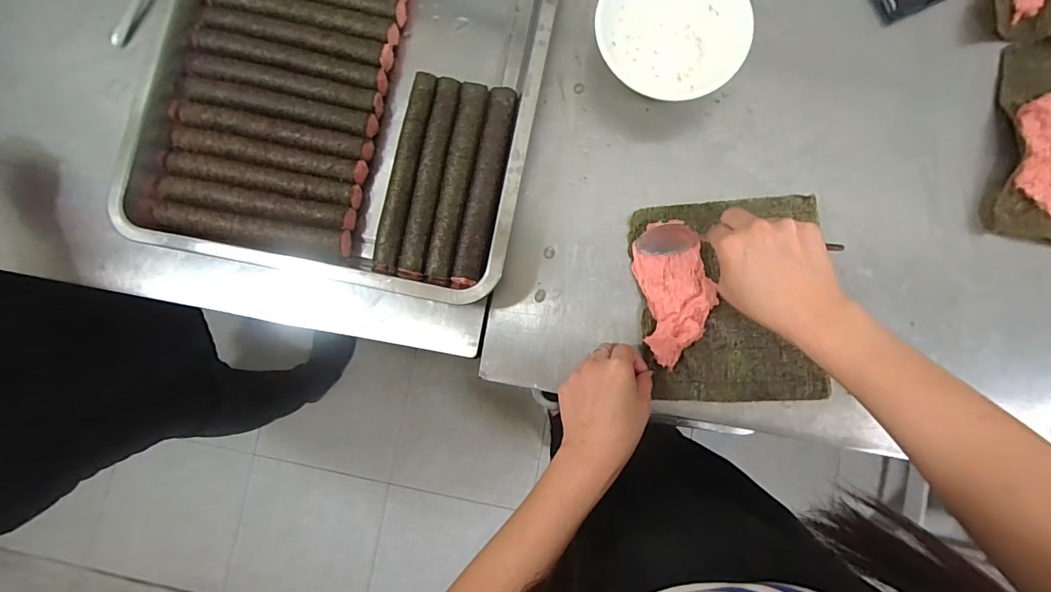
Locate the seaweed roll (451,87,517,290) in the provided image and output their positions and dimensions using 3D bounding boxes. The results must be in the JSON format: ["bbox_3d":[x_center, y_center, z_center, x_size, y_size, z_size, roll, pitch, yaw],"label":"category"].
[{"bbox_3d":[-0.039,-0.108,0.449,0.029,0.025,0.202,10,86,4],"label":"seaweed roll"}]

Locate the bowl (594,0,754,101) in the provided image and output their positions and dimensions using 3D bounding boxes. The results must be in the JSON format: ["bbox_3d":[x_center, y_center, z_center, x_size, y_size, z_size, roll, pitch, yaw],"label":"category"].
[{"bbox_3d":[0.144,-0.261,0.443,0.147,0.049,0.133,25,87,4],"label":"bowl"}]

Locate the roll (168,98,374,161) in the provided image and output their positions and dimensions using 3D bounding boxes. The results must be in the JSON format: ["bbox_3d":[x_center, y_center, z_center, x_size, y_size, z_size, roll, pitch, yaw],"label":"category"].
[{"bbox_3d":[-0.261,-0.168,0.456,0.202,0.022,0.027,12,87,4],"label":"roll"}]

